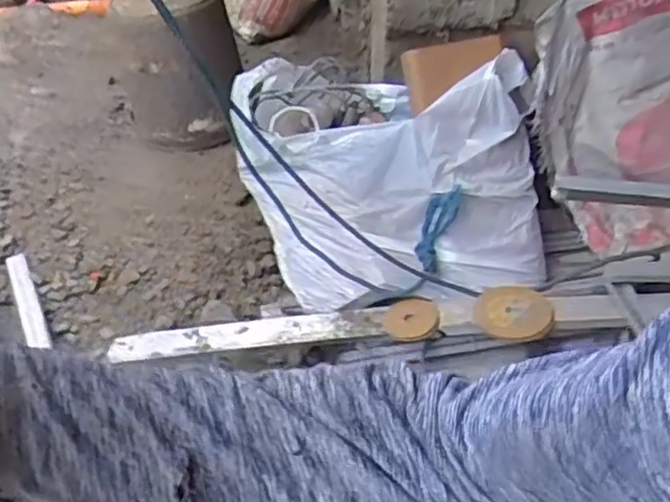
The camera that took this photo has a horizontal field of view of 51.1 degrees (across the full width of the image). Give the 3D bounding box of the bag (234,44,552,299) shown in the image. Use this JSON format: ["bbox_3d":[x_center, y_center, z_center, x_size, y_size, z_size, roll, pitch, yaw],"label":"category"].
[{"bbox_3d":[0.085,-0.106,1.071,0.460,0.312,0.280,-2,38,-3],"label":"bag"}]

